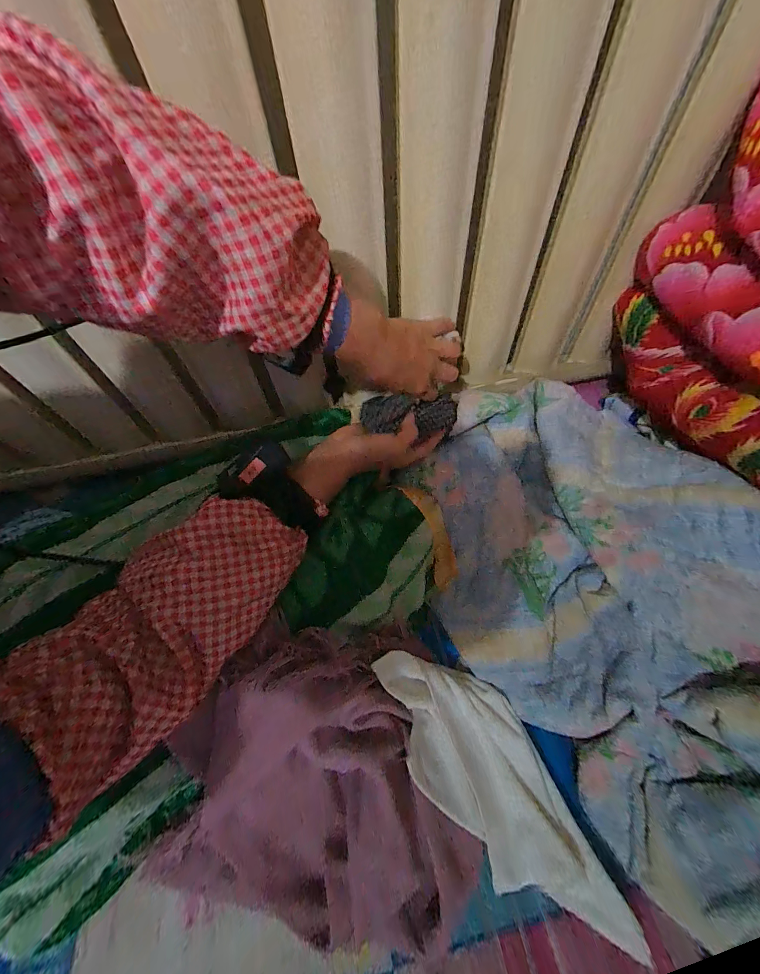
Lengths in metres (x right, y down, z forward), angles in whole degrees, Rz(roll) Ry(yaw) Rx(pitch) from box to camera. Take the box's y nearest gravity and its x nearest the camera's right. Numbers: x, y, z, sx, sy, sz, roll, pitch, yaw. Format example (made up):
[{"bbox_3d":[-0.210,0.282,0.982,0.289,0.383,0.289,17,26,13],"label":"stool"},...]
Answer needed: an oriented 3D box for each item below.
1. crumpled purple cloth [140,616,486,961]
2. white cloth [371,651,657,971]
[{"bbox_3d":[-0.071,0.244,0.284,0.261,0.097,0.216,-11,59,-3],"label":"crumpled purple cloth"},{"bbox_3d":[0.096,0.249,0.291,0.248,0.025,0.103,41,47,18],"label":"white cloth"}]

